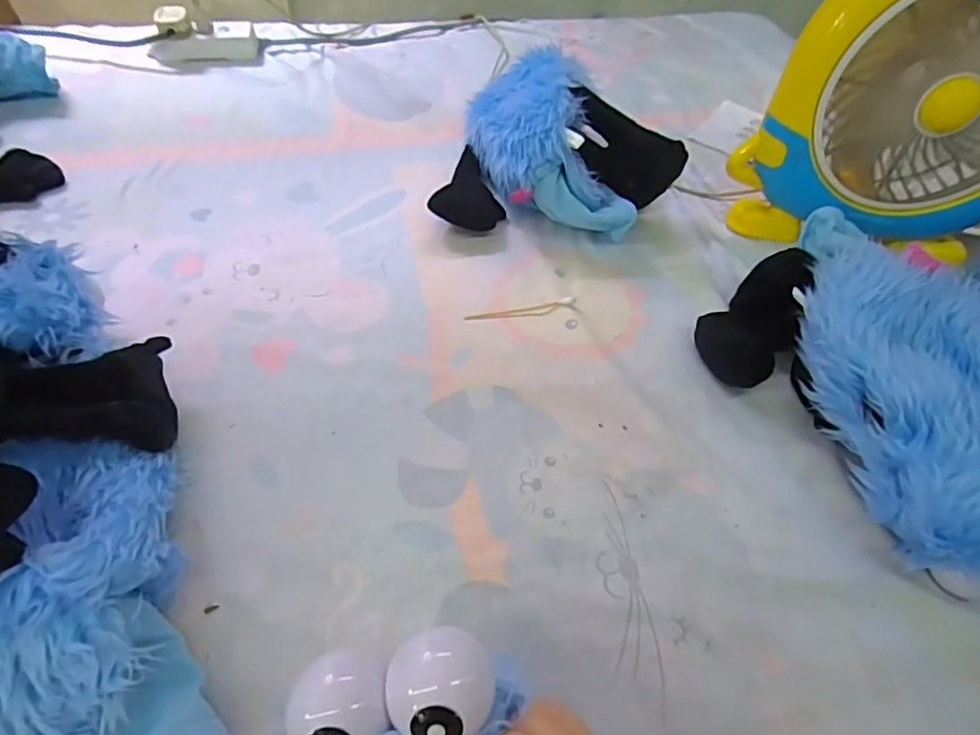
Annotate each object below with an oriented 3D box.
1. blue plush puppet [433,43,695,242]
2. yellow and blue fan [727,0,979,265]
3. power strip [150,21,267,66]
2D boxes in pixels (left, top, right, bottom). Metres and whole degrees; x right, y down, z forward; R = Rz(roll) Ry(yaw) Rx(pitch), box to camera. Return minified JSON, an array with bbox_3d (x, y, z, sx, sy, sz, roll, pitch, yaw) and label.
[{"bbox_3d":[0.067,-0.220,0.545,0.219,0.106,0.191,5,51,-1],"label":"blue plush puppet"},{"bbox_3d":[0.359,-0.220,0.470,0.244,0.245,0.101,2,51,-3],"label":"yellow and blue fan"},{"bbox_3d":[-0.365,-0.420,0.724,0.132,0.031,0.051,-10,52,-13],"label":"power strip"}]

